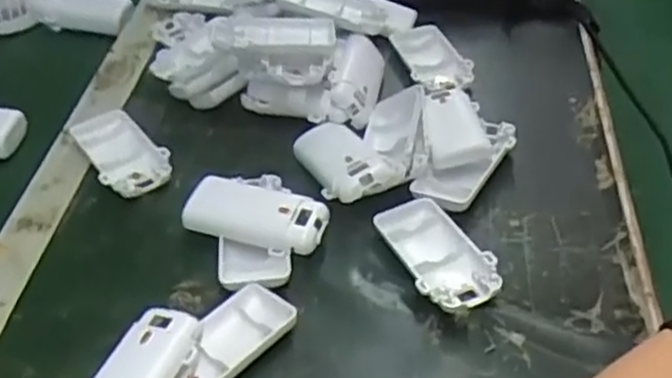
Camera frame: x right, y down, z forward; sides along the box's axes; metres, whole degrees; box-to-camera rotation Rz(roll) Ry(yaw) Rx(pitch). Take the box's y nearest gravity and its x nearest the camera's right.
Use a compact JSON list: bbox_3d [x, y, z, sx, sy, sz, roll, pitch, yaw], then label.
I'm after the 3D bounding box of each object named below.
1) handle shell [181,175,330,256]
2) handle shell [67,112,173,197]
[{"bbox_3d":[-0.051,0.018,0.479,0.093,0.022,0.048,15,48,19],"label":"handle shell"},{"bbox_3d":[-0.164,-0.029,0.547,0.049,0.013,0.097,-29,49,-22],"label":"handle shell"}]

